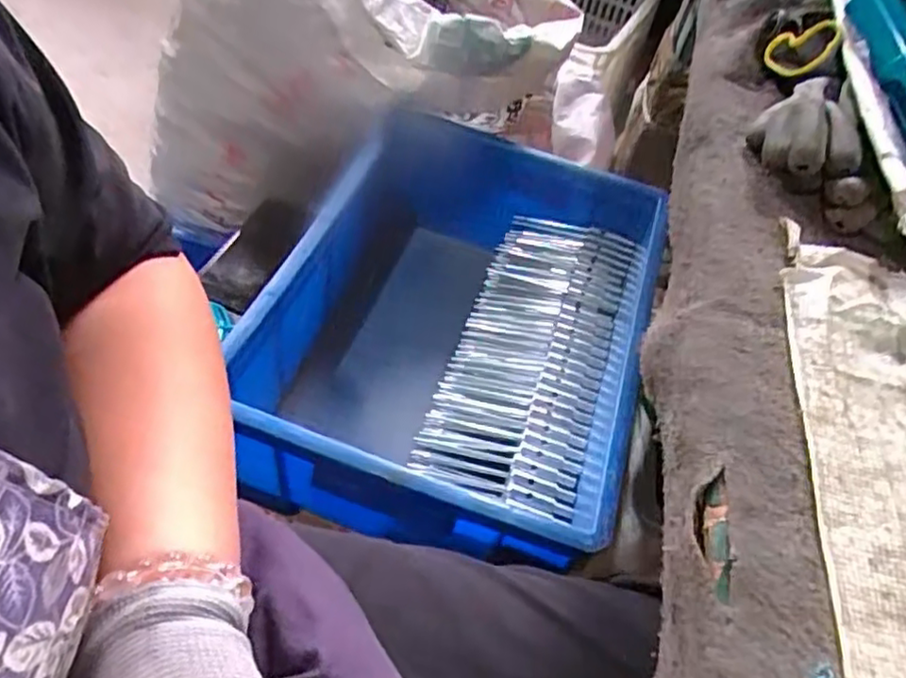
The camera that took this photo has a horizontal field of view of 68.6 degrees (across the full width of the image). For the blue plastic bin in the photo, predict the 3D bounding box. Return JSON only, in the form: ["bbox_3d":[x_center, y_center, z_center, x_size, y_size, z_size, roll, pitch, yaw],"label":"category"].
[{"bbox_3d":[0.008,-0.014,0.613,0.315,0.165,0.421,17,51,4],"label":"blue plastic bin"}]

